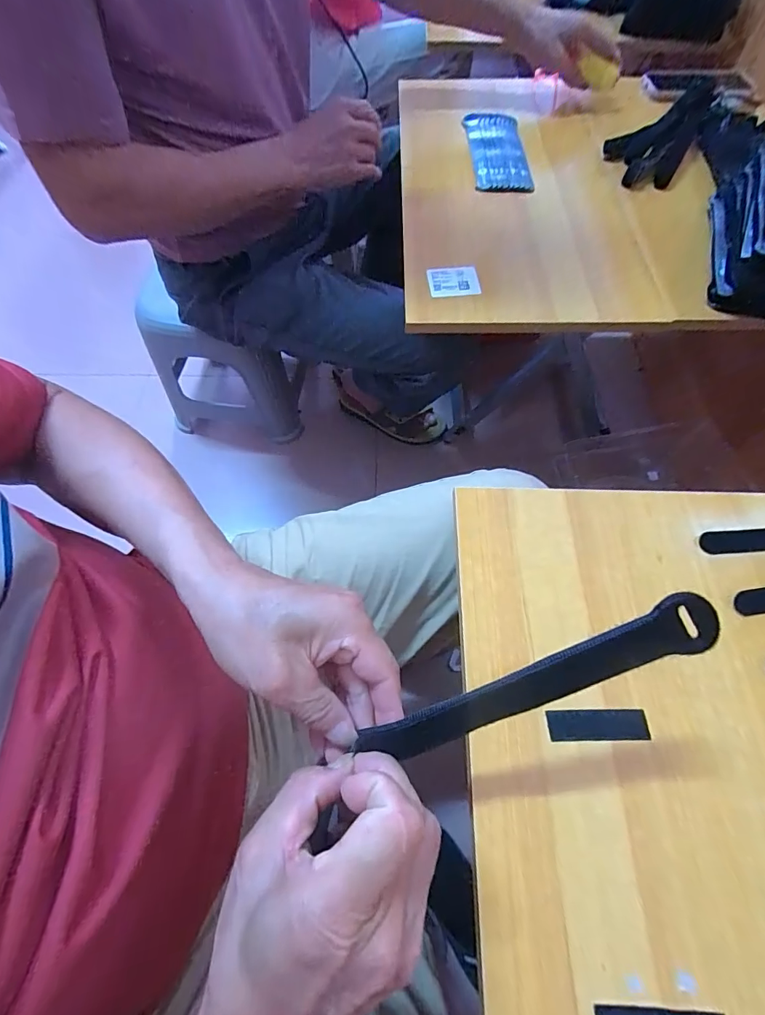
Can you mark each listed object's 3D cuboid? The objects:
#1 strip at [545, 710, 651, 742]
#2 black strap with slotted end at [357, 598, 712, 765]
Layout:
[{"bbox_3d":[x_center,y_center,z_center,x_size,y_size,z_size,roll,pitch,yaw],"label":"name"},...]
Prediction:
[{"bbox_3d":[0.150,0.152,0.293,0.068,0.004,0.019,-1,63,0],"label":"strip"},{"bbox_3d":[0.073,0.093,0.216,0.186,0.004,0.024,-27,84,11],"label":"black strap with slotted end"}]

